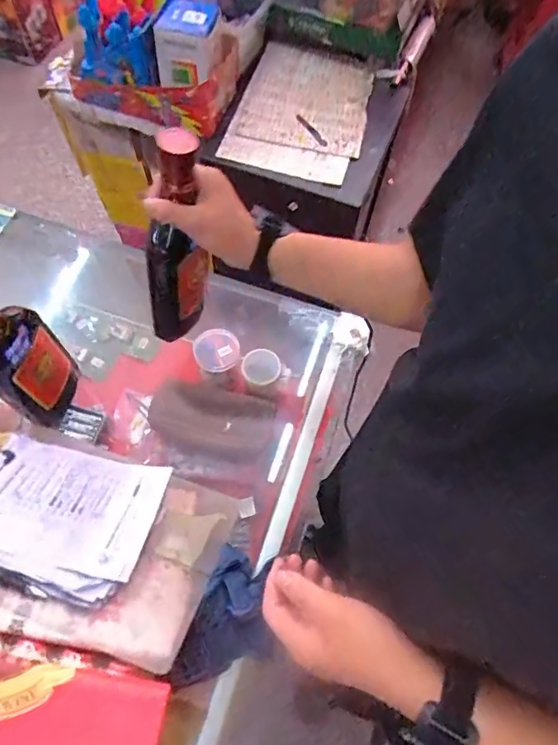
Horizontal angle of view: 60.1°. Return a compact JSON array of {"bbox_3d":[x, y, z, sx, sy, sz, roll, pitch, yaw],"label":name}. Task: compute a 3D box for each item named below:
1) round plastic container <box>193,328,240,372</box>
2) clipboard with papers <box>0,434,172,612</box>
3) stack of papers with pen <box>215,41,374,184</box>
[{"bbox_3d":[-0.114,-0.047,0.883,0.080,0.026,0.085,-8,65,-7],"label":"round plastic container"},{"bbox_3d":[-0.256,0.153,0.543,0.222,0.010,0.179,14,34,2],"label":"clipboard with papers"},{"bbox_3d":[0.054,-0.630,1.146,0.294,0.029,0.409,11,65,3],"label":"stack of papers with pen"}]

